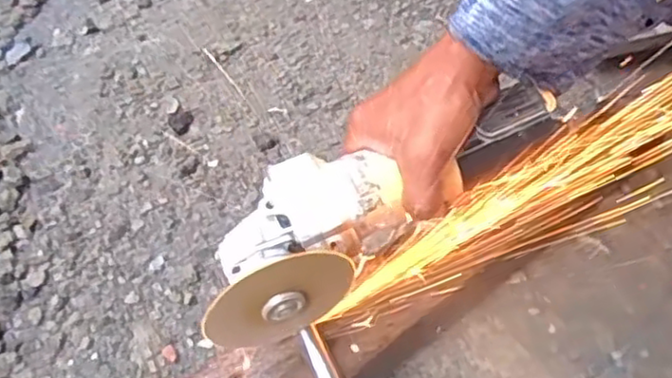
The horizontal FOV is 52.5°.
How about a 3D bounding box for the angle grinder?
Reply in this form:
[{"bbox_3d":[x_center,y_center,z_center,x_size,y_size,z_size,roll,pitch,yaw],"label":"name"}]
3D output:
[{"bbox_3d":[0.023,0.007,0.477,0.266,0.085,0.079,-31,56,-10],"label":"angle grinder"}]

